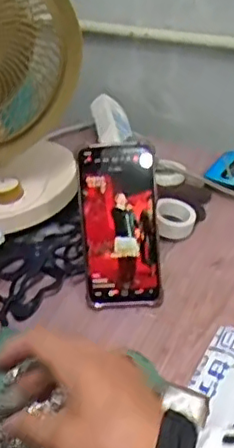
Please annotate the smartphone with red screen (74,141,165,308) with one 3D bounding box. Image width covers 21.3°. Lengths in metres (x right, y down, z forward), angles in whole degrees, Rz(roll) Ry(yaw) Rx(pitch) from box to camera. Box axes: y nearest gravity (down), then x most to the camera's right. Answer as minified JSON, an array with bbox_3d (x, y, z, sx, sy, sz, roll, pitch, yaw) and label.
[{"bbox_3d":[0.002,0.004,0.631,0.078,0.168,0.012,-3,13,2],"label":"smartphone with red screen"}]

